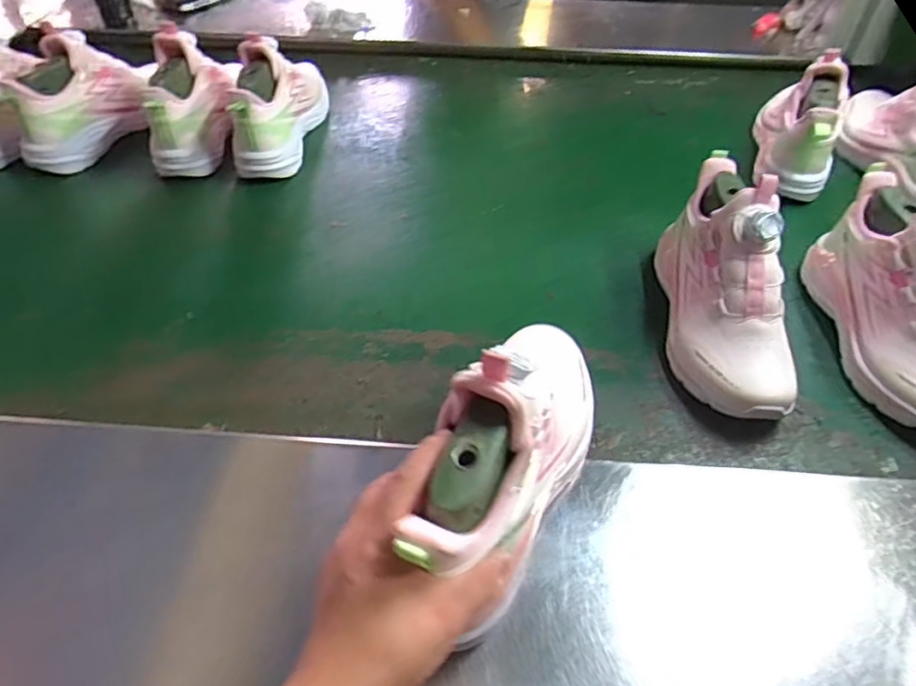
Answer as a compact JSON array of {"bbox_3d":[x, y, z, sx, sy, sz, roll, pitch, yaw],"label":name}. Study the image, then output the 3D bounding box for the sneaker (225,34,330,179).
[{"bbox_3d":[-0.246,-0.348,0.838,0.080,0.131,0.245,4,48,2],"label":"sneaker"}]

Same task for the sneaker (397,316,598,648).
[{"bbox_3d":[0.038,0.057,0.409,0.089,0.125,0.264,24,27,19],"label":"sneaker"}]

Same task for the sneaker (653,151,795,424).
[{"bbox_3d":[0.262,-0.065,0.576,0.099,0.130,0.260,8,48,5],"label":"sneaker"}]

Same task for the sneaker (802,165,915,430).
[{"bbox_3d":[0.432,-0.052,0.557,0.094,0.160,0.247,4,48,2],"label":"sneaker"}]

